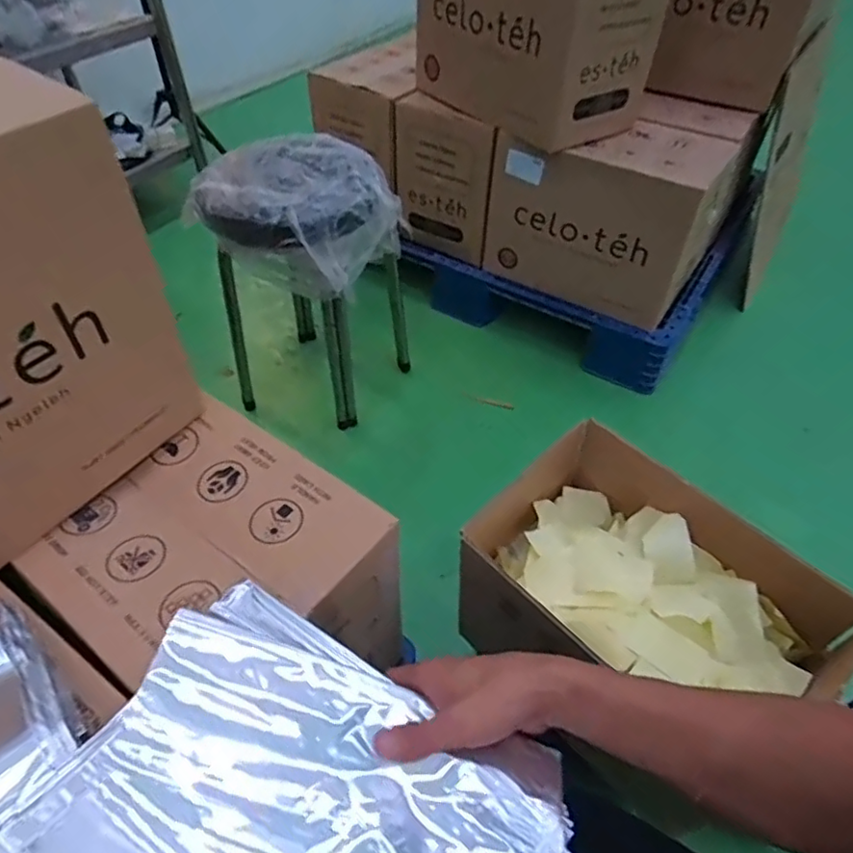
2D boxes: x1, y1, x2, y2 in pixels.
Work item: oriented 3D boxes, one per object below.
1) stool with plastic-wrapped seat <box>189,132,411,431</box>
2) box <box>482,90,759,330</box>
[{"bbox_3d":[-0.231,-0.292,1.228,0.312,0.498,0.325,22,51,16],"label":"stool with plastic-wrapped seat"},{"bbox_3d":[0.447,-0.552,1.442,0.487,0.335,0.425,22,51,16],"label":"box"}]

